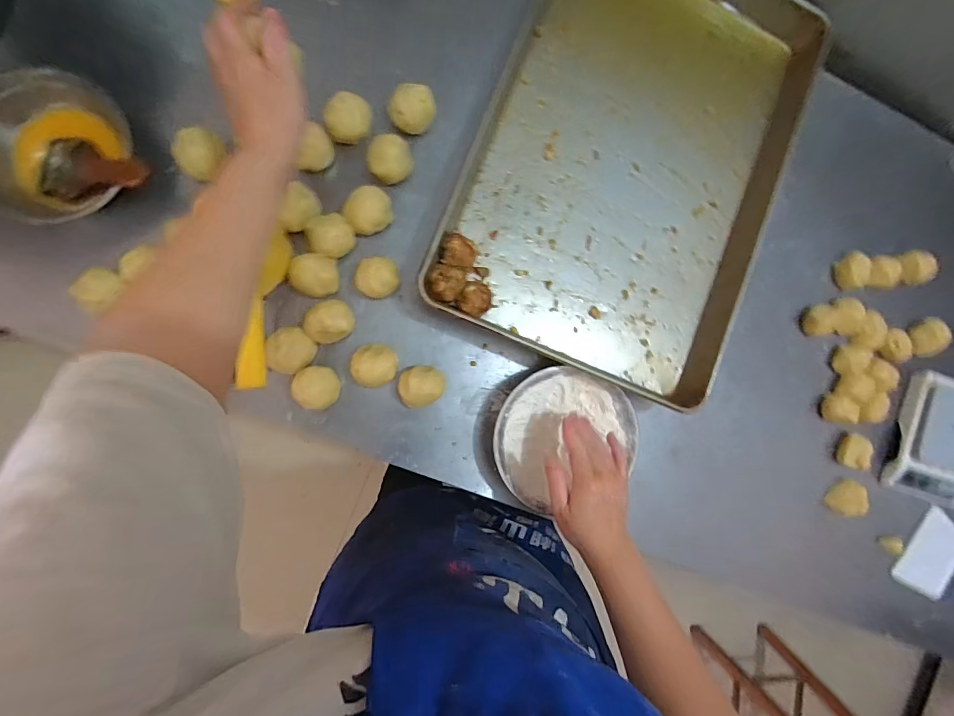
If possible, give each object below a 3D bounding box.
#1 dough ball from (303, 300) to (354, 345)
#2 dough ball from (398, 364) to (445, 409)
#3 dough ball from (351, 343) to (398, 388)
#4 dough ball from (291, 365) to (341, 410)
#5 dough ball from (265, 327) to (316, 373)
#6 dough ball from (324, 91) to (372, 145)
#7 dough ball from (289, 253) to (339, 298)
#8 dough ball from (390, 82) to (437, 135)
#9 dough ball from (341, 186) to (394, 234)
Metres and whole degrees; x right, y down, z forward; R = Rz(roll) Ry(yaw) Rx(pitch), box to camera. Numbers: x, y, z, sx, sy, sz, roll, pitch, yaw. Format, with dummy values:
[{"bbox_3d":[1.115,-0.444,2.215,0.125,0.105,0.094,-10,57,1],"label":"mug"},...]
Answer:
[{"bbox_3d":[-0.184,-0.044,0.522,0.056,0.040,0.049,-37,96,-6],"label":"dough ball"},{"bbox_3d":[-0.072,0.036,0.543,0.060,0.048,0.054,-19,93,-8],"label":"dough ball"},{"bbox_3d":[-0.131,0.010,0.535,0.054,0.040,0.054,0,91,-8],"label":"dough ball"},{"bbox_3d":[-0.199,0.037,0.518,0.052,0.045,0.056,-27,94,-7],"label":"dough ball"},{"bbox_3d":[-0.227,-0.007,0.514,0.051,0.044,0.060,23,87,-8],"label":"dough ball"},{"bbox_3d":[-0.160,-0.297,0.516,0.054,0.037,0.046,-10,92,-8],"label":"dough ball"},{"bbox_3d":[-0.202,-0.101,0.511,0.053,0.045,0.052,0,91,-8],"label":"dough ball"},{"bbox_3d":[-0.081,-0.315,0.527,0.053,0.036,0.051,0,91,-8],"label":"dough ball"},{"bbox_3d":[-0.136,-0.184,0.525,0.056,0.036,0.052,0,91,-8],"label":"dough ball"}]

